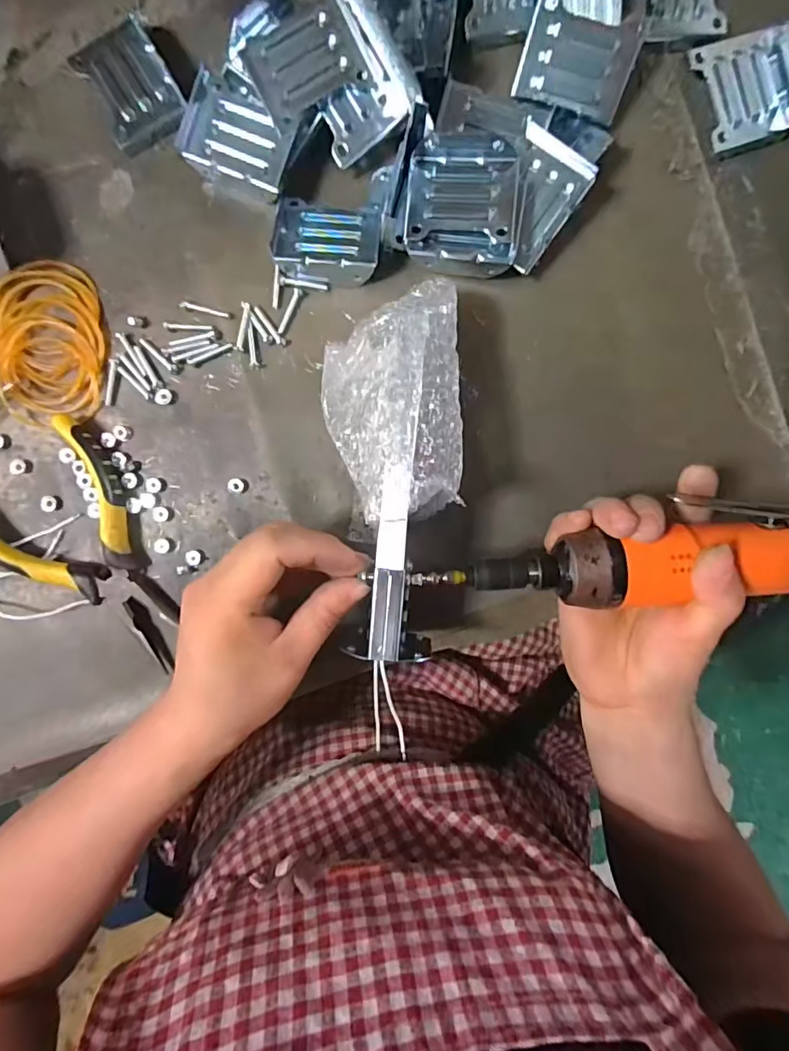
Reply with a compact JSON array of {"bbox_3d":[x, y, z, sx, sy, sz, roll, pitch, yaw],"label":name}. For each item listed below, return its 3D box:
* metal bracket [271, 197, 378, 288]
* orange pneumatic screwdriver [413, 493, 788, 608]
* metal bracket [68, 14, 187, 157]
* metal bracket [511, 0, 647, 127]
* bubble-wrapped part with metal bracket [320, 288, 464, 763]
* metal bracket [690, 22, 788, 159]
[{"bbox_3d":[-0.038,-0.161,0.282,0.061,0.019,0.042,12,93,-1],"label":"metal bracket"},{"bbox_3d":[0.139,0.016,0.247,0.251,0.033,0.038,-5,94,0],"label":"orange pneumatic screwdriver"},{"bbox_3d":[-0.151,-0.252,0.287,0.045,0.010,0.059,-29,93,2],"label":"metal bracket"},{"bbox_3d":[0.098,-0.250,0.271,0.058,0.006,0.042,16,122,-3],"label":"metal bracket"},{"bbox_3d":[-0.003,-0.011,0.252,0.069,0.037,0.215,2,86,0],"label":"bubble-wrapped part with metal bracket"},{"bbox_3d":[0.200,-0.244,0.281,0.052,0.014,0.057,-12,93,1],"label":"metal bracket"}]

